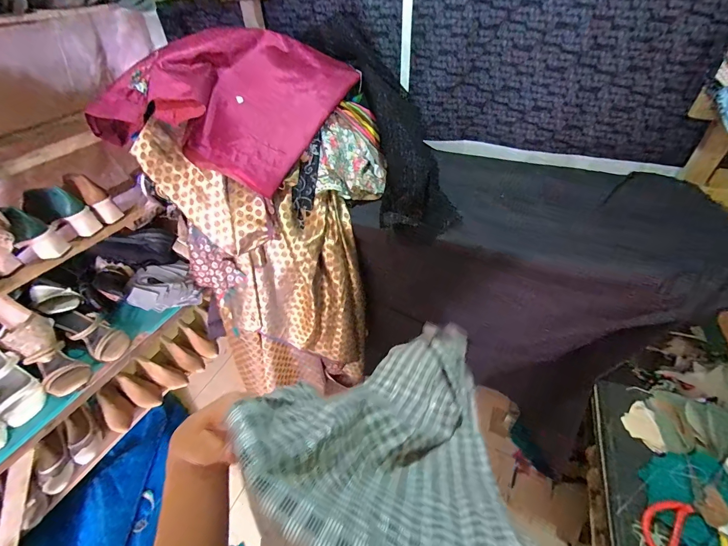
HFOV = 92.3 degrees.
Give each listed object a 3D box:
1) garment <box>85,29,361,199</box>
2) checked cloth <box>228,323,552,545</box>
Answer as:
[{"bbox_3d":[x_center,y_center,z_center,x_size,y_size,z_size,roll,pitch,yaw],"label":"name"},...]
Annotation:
[{"bbox_3d":[-0.316,-0.436,0.887,0.440,0.241,0.499,17,45,18],"label":"garment"},{"bbox_3d":[0.067,0.200,0.463,0.269,0.143,0.574,9,-1,10],"label":"checked cloth"}]

